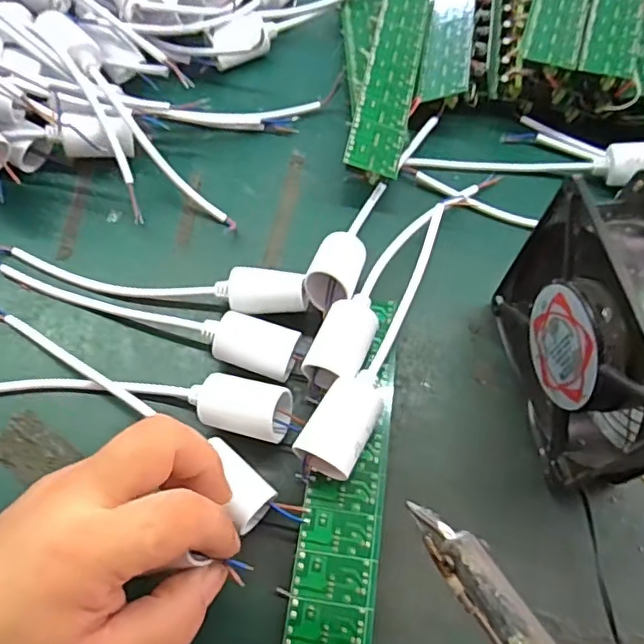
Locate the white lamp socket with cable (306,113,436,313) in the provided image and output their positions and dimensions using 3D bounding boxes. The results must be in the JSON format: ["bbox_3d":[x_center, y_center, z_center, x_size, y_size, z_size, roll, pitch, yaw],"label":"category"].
[{"bbox_3d":[0.034,-0.080,0.373,0.029,0.037,0.182,22,63,8],"label":"white lamp socket with cable"}]

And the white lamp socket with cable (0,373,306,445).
[{"bbox_3d":[-0.114,0.036,0.306,0.206,0.034,0.028,9,62,1],"label":"white lamp socket with cable"}]

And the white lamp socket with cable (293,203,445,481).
[{"bbox_3d":[0.039,0.003,0.321,0.029,0.029,0.180,26,64,10],"label":"white lamp socket with cable"}]

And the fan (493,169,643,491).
[{"bbox_3d":[0.133,0.013,0.286,0.043,0.120,0.124,-5,63,-7],"label":"fan"}]

